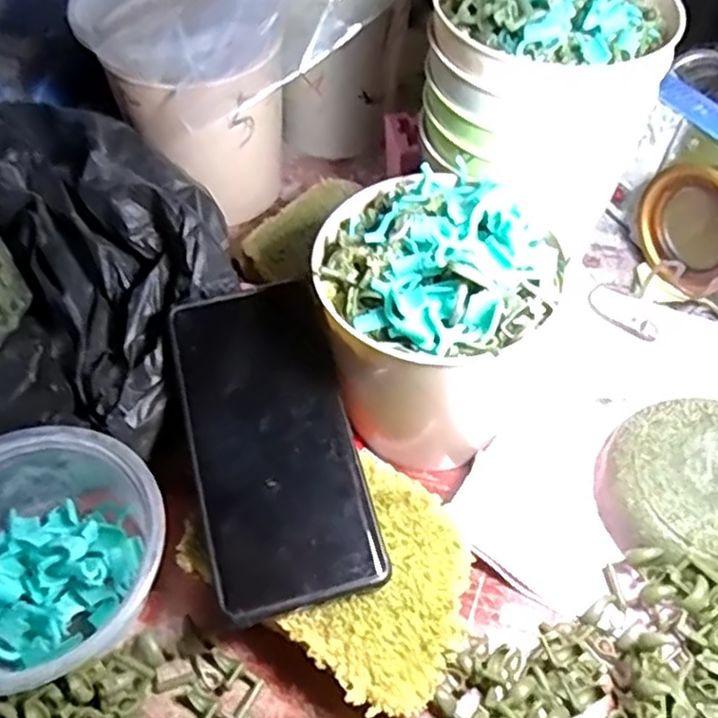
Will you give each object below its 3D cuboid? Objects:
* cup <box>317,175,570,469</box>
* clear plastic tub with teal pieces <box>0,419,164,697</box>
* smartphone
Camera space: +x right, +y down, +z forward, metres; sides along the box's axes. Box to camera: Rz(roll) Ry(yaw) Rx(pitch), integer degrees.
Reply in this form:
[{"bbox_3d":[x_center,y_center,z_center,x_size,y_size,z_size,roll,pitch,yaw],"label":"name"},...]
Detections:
[{"bbox_3d":[0.037,-0.020,0.357,0.107,0.136,0.107,-1,54,1],"label":"cup"},{"bbox_3d":[-0.145,0.093,0.321,0.113,0.054,0.115,-1,54,1],"label":"clear plastic tub with teal pieces"},{"bbox_3d":[-0.041,0.034,0.331,0.073,0.012,0.160,-15,64,-5],"label":"smartphone"}]

